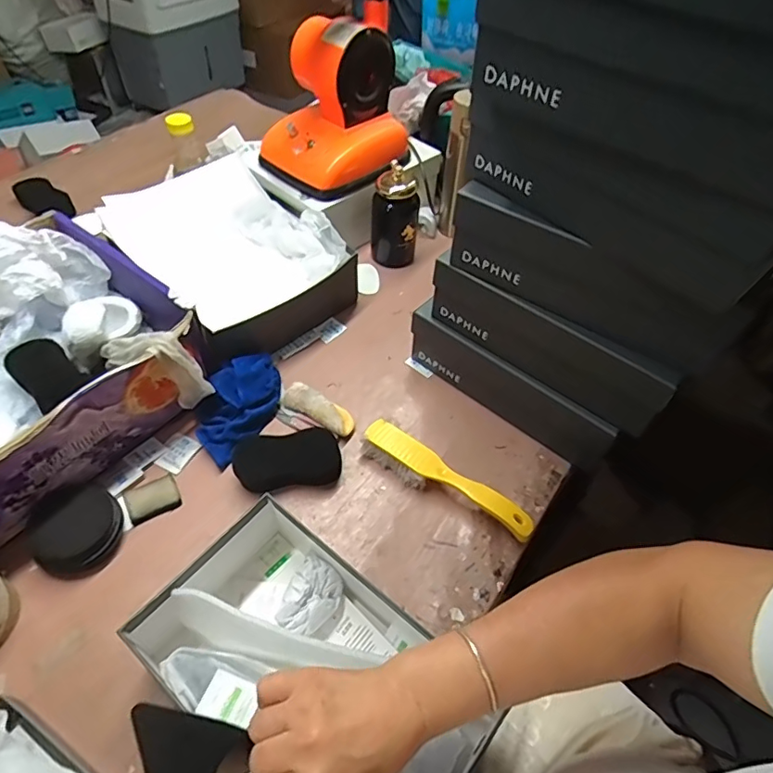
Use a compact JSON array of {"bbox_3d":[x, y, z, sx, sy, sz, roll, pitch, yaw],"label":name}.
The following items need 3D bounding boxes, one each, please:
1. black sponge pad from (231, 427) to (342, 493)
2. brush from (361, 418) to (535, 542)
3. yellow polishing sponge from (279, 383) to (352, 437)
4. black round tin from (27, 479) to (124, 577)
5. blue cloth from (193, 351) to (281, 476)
[{"bbox_3d":[-0.122,0.089,0.653,0.128,0.038,0.068,0,51,-3],"label":"black sponge pad"},{"bbox_3d":[0.070,0.115,0.640,0.224,0.045,0.043,33,57,21],"label":"brush"},{"bbox_3d":[-0.091,0.031,0.715,0.105,0.022,0.039,27,55,17],"label":"yellow polishing sponge"},{"bbox_3d":[-0.348,0.159,0.595,0.095,0.034,0.091,35,57,22],"label":"black round tin"},{"bbox_3d":[-0.188,0.023,0.691,0.136,0.055,0.101,-35,61,-27],"label":"blue cloth"}]

